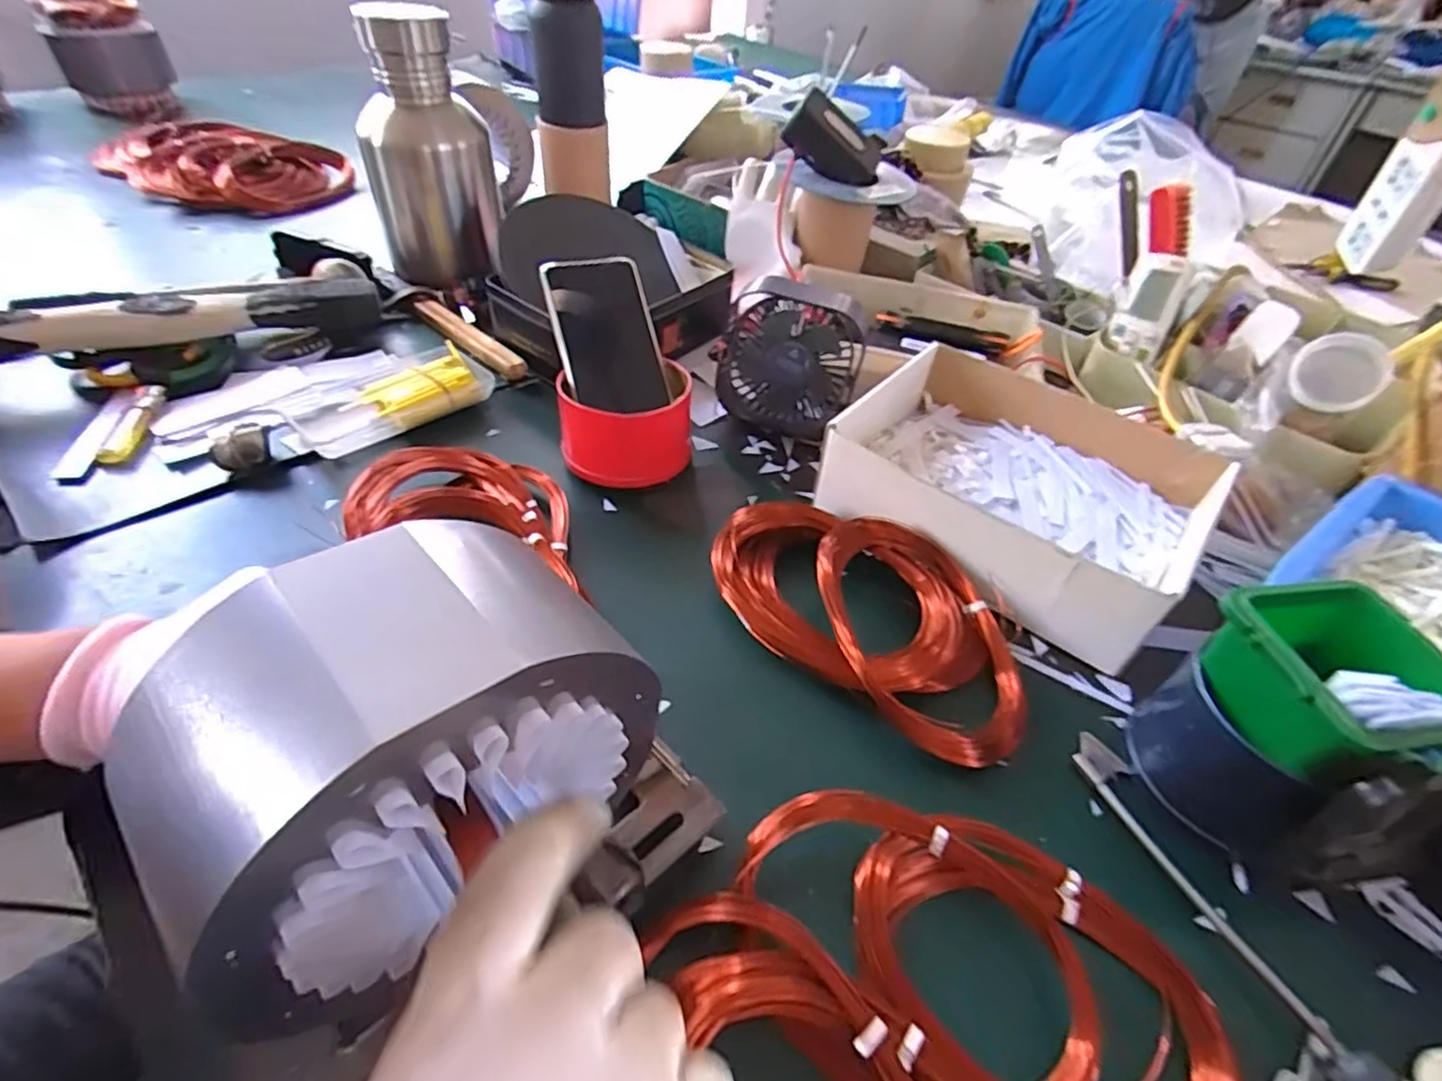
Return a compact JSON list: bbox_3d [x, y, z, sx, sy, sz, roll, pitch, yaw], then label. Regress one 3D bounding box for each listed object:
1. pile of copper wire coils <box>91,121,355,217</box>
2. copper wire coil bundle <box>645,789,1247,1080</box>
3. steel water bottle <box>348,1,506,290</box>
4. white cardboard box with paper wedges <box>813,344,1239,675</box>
[{"bbox_3d":[-0.650,-0.480,0.879,0.342,0.055,0.173,15,46,10],"label":"pile of copper wire coils"},{"bbox_3d":[0.081,0.201,0.275,0.229,0.026,0.200,-25,52,-27],"label":"copper wire coil bundle"},{"bbox_3d":[-0.270,-0.360,0.643,0.113,0.217,0.096,-20,50,-24],"label":"steel water bottle"},{"bbox_3d":[0.218,-0.043,0.506,0.237,0.073,0.189,30,50,23],"label":"white cardboard box with paper wedges"}]

